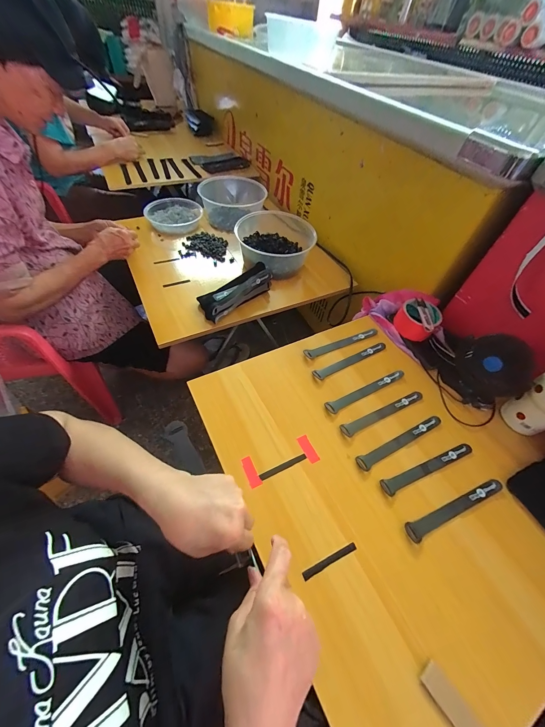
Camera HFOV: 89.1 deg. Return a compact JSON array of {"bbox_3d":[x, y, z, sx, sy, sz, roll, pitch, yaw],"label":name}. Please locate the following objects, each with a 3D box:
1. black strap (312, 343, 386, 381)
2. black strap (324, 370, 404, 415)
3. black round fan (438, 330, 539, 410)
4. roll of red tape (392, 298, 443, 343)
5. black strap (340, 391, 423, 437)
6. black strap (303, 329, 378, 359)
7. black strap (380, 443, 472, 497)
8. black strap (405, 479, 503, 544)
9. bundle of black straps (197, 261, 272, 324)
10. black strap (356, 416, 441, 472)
[{"bbox_3d":[0.170,-0.007,0.594,0.192,0.005,0.022,-22,58,-20],"label":"black strap"},{"bbox_3d":[0.188,0.055,0.549,0.190,0.005,0.025,-20,58,-19],"label":"black strap"},{"bbox_3d":[0.406,0.011,0.527,0.074,0.125,0.120,-17,57,-17],"label":"black round fan"},{"bbox_3d":[0.329,-0.100,0.632,0.102,0.063,0.090,-36,64,-27],"label":"roll of red tape"},{"bbox_3d":[0.213,0.093,0.524,0.193,0.006,0.023,-19,57,-18],"label":"black strap"},{"bbox_3d":[0.158,-0.045,0.621,0.191,0.005,0.024,-18,57,-17],"label":"black strap"},{"bbox_3d":[0.266,0.177,0.468,0.190,0.004,0.024,-15,56,-16],"label":"black strap"},{"bbox_3d":[0.289,0.226,0.431,0.191,0.004,0.024,-15,56,-16],"label":"black strap"},{"bbox_3d":[-0.092,-0.191,0.723,0.218,0.062,0.082,-35,63,-27],"label":"bundle of black straps"},{"bbox_3d":[0.231,0.139,0.492,0.194,0.004,0.024,-19,57,-18],"label":"black strap"}]

